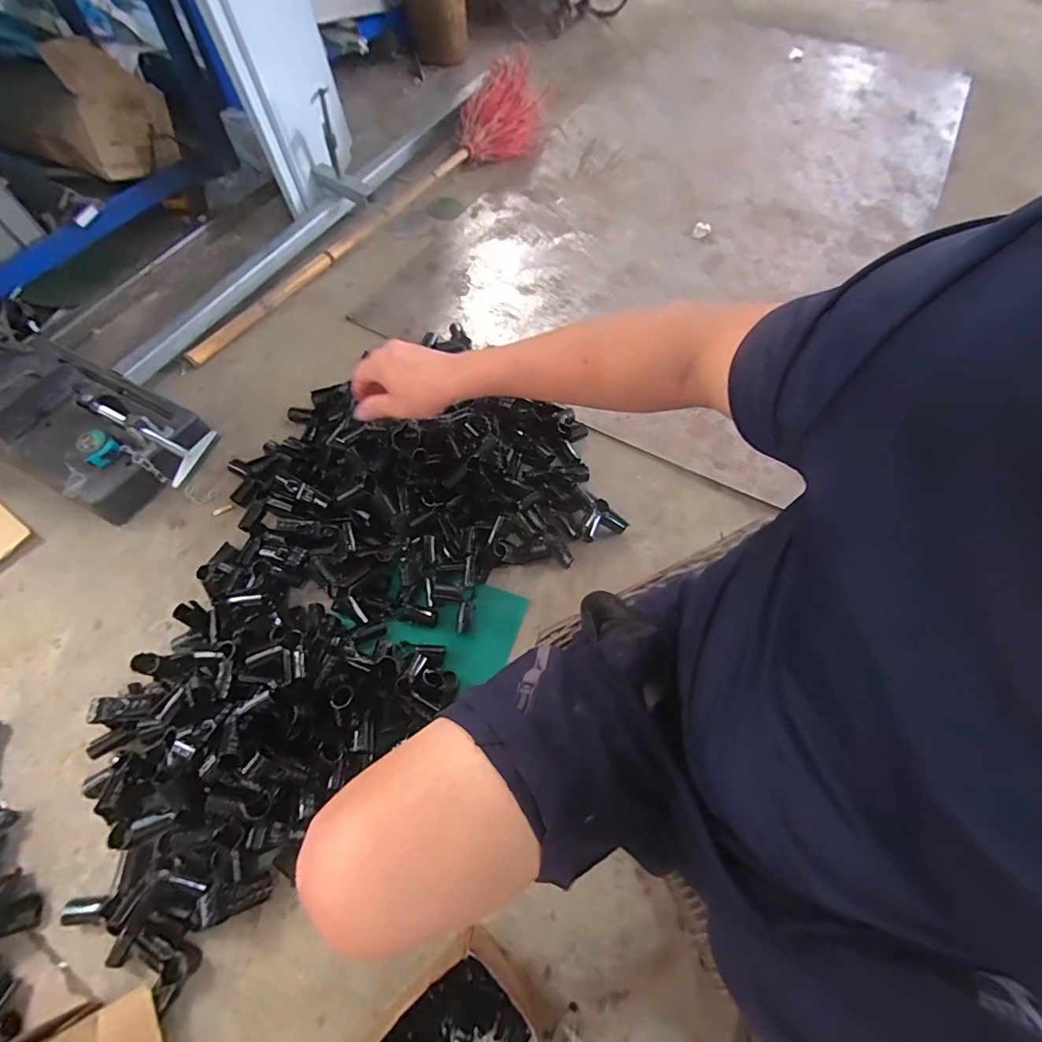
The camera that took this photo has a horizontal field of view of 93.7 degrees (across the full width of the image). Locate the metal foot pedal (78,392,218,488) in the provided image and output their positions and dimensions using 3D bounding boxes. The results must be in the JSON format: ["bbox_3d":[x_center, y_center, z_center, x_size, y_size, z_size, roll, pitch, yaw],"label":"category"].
[{"bbox_3d":[-0.707,-0.176,0.899,0.294,0.040,0.110,26,65,12],"label":"metal foot pedal"}]

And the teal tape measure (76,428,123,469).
[{"bbox_3d":[-0.764,-0.134,0.880,0.050,0.037,0.057,36,67,16],"label":"teal tape measure"}]

